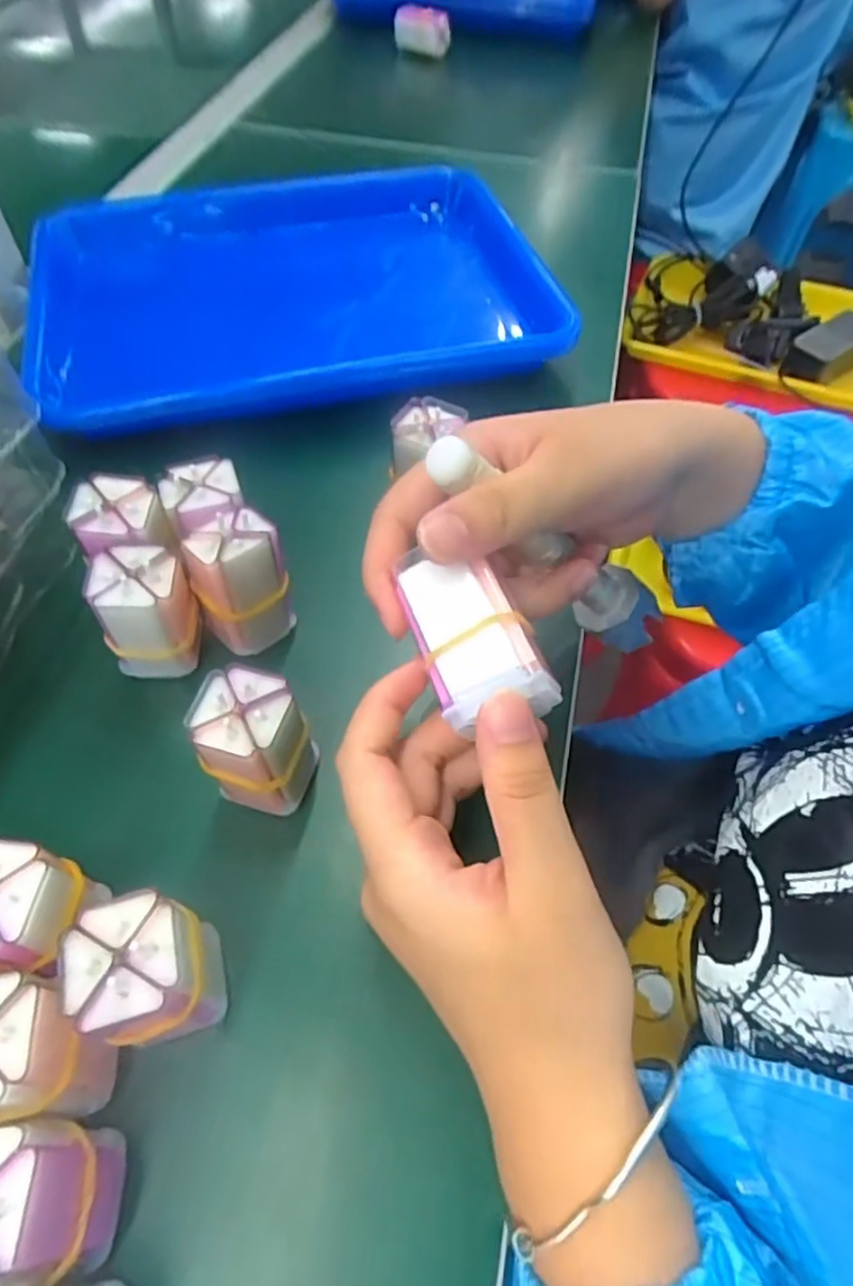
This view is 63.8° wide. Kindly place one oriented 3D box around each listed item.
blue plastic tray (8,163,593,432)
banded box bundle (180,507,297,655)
[{"bbox_3d":[-0.089,-0.239,0.465,0.324,0.040,0.237,-12,57,-8],"label":"blue plastic tray"},{"bbox_3d":[-0.084,-0.028,0.306,0.038,0.057,0.035,-29,61,-18],"label":"banded box bundle"}]

